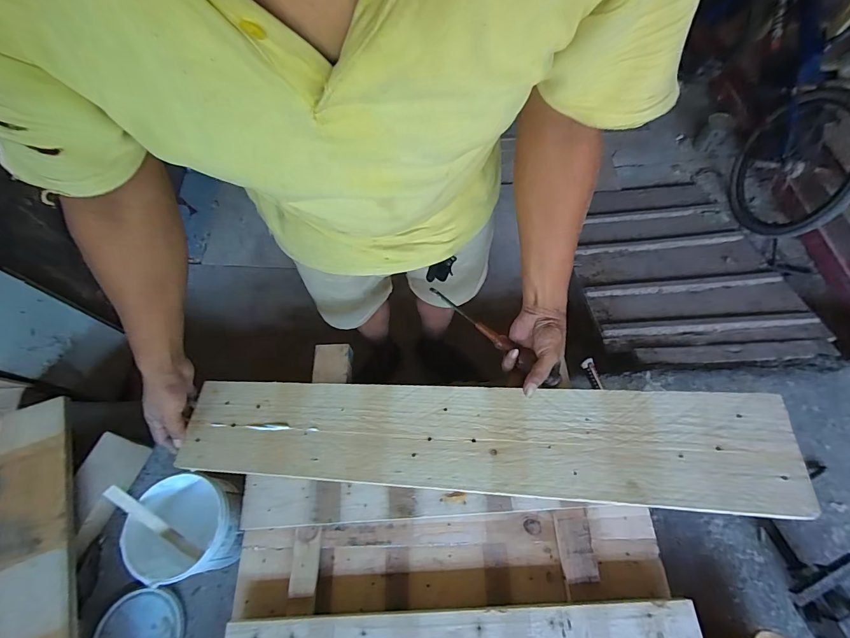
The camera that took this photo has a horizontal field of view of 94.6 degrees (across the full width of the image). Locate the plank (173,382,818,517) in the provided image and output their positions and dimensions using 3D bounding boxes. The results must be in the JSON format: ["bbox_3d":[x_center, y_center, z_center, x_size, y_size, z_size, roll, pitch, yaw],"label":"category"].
[{"bbox_3d":[0.024,0.152,0.520,0.779,0.019,0.135,-1,66,13],"label":"plank"}]

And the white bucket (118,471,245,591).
[{"bbox_3d":[-0.456,0.416,0.798,0.171,0.185,0.172,0,66,-1],"label":"white bucket"}]

